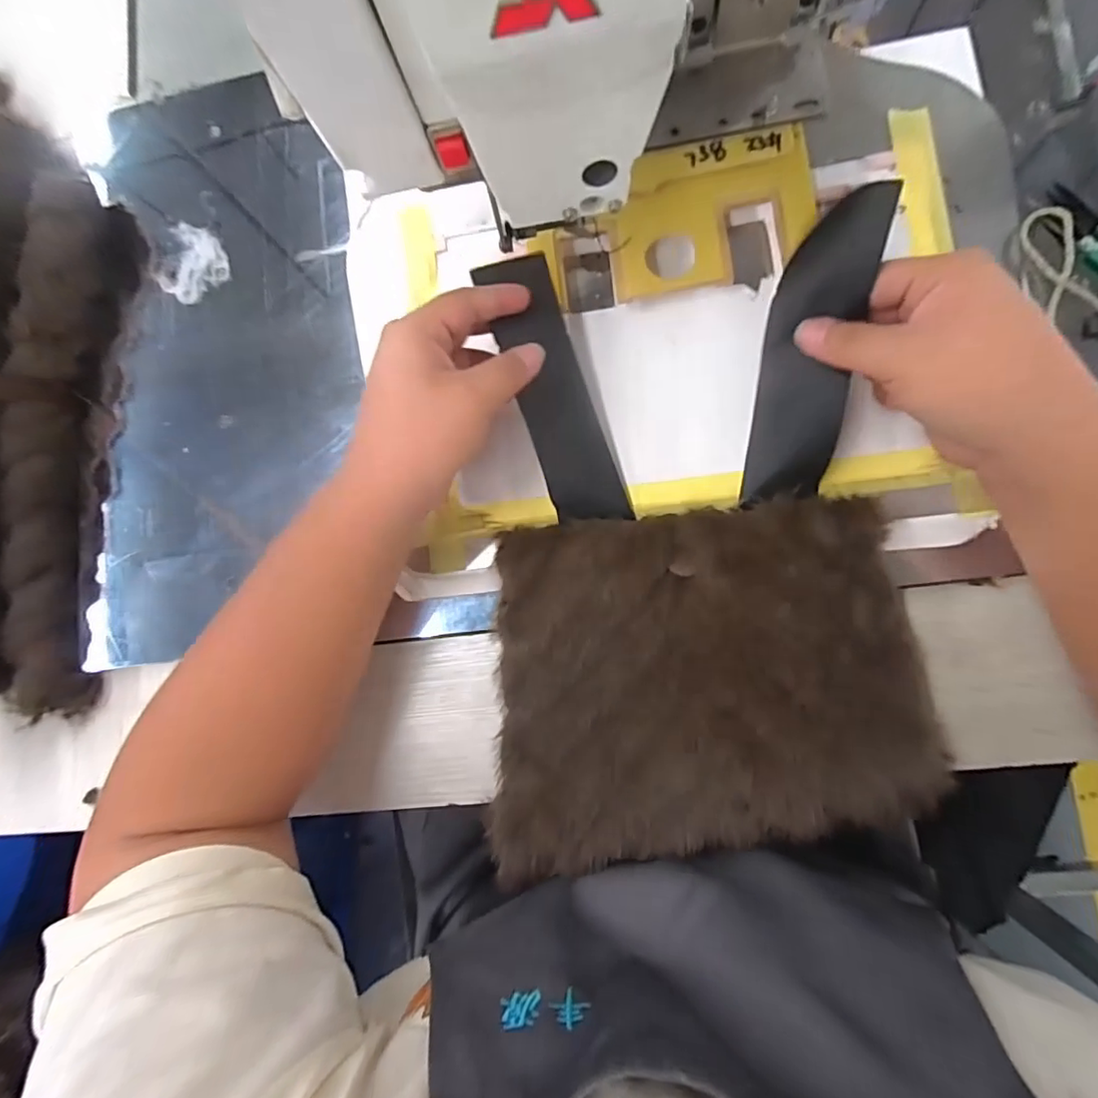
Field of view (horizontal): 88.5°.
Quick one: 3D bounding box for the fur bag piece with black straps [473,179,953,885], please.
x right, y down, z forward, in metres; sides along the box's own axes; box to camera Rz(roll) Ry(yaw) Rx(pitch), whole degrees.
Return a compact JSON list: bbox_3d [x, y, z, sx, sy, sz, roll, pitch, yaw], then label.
[{"bbox_3d":[0.076,0.006,0.326,0.248,0.066,0.363,-5,83,7],"label":"fur bag piece with black straps"}]

